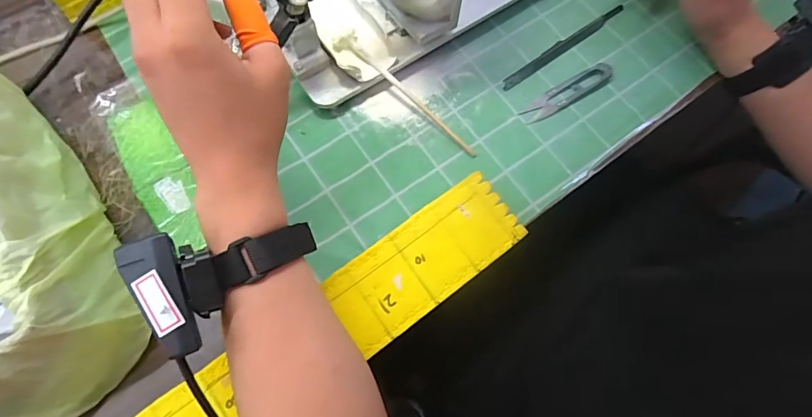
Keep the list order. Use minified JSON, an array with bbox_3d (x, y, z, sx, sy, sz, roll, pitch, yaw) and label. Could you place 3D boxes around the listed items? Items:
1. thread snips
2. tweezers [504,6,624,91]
[{"bbox_3d":[0.157,-0.113,0.418,0.101,0.009,0.023,-29,75,-10],"label":"thread snips"},{"bbox_3d":[0.160,-0.166,0.433,0.158,0.013,0.010,-34,76,-12],"label":"tweezers"}]

